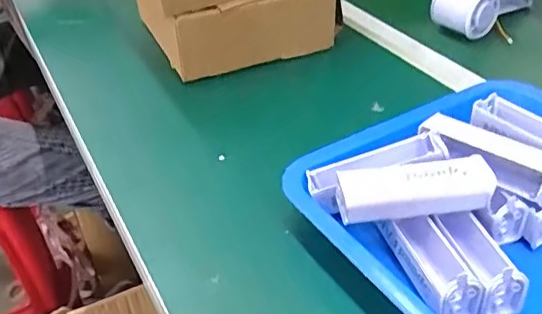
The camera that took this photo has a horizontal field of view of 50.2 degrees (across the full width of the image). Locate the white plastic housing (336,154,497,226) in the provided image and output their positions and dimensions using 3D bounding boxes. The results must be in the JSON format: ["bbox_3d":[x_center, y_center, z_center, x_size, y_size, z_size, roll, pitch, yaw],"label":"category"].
[{"bbox_3d":[0.097,0.025,0.391,0.102,0.029,0.029,-6,37,-3],"label":"white plastic housing"}]

